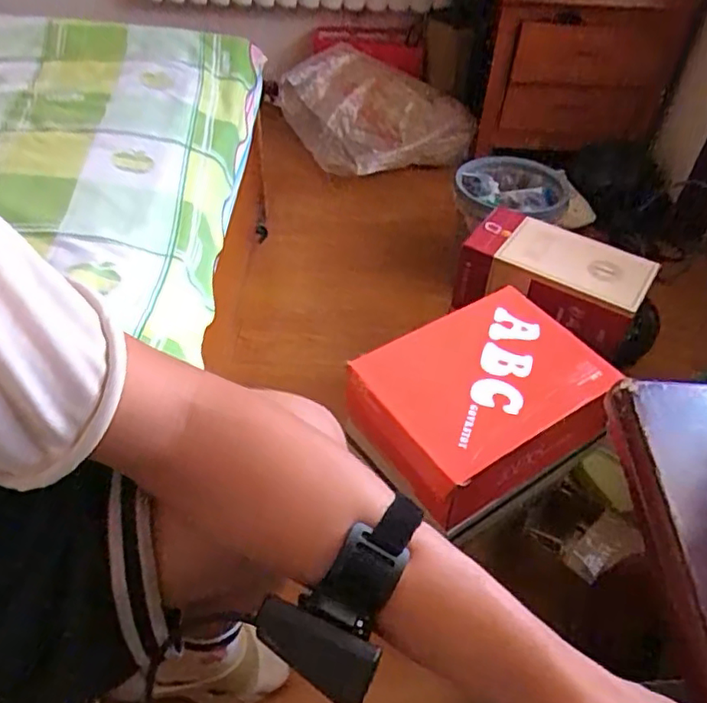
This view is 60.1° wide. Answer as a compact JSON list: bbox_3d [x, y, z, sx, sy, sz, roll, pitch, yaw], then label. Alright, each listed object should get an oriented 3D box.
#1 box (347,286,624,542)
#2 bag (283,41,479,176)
[{"bbox_3d":[0.174,0.073,0.837,0.311,0.127,0.234,-30,54,-27],"label":"box"},{"bbox_3d":[0.040,-0.665,1.756,0.509,0.242,0.231,29,52,23],"label":"bag"}]

